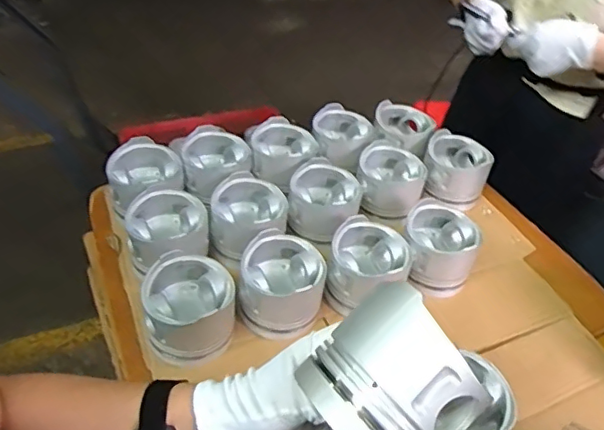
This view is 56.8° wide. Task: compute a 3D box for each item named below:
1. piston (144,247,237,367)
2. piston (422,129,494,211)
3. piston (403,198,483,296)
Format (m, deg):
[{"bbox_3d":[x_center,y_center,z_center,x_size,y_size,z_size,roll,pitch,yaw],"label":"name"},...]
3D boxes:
[{"bbox_3d":[-0.133,0.110,0.659,0.103,0.082,0.101,3,43,-3],"label":"piston"},{"bbox_3d":[0.248,-0.072,0.914,0.093,0.078,0.109,4,43,-2],"label":"piston"},{"bbox_3d":[0.190,0.051,0.785,0.101,0.084,0.109,13,44,8],"label":"piston"}]

